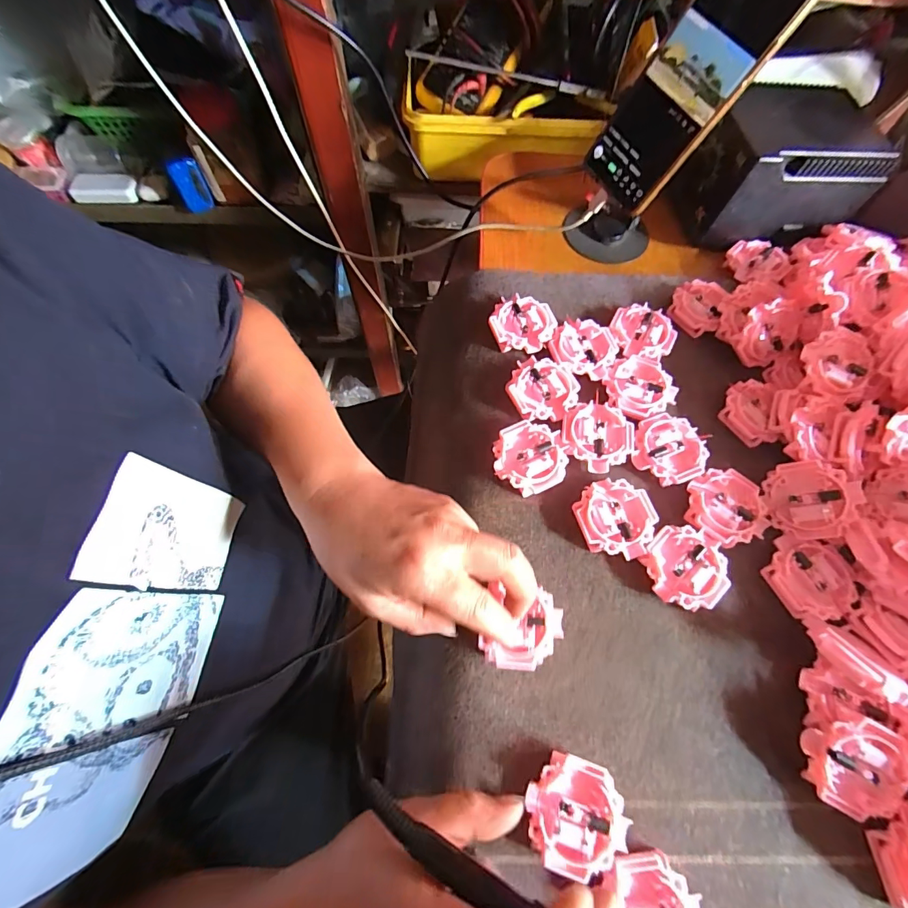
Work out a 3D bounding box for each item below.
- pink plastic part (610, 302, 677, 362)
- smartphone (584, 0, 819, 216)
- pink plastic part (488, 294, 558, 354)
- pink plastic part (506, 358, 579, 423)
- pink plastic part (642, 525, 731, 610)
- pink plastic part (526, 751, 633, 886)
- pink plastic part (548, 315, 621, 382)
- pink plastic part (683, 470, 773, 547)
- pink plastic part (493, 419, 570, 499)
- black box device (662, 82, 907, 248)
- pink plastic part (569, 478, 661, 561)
[{"bbox_3d":[0.158,-0.100,0.367,0.047,0.017,0.052,-20,70,-9],"label":"pink plastic part"},{"bbox_3d":[0.170,-0.270,0.315,0.011,0.162,0.075,-11,65,-39],"label":"smartphone"},{"bbox_3d":[0.057,-0.107,0.365,0.051,0.017,0.050,1,68,-1],"label":"pink plastic part"},{"bbox_3d":[0.069,-0.049,0.342,0.051,0.016,0.053,1,68,-1],"label":"pink plastic part"},{"bbox_3d":[0.155,0.077,0.293,0.050,0.015,0.051,1,68,-1],"label":"pink plastic part"},{"bbox_3d":[0.067,0.198,0.238,0.053,0.009,0.051,17,68,5],"label":"pink plastic part"},{"bbox_3d":[0.106,-0.086,0.359,0.051,0.015,0.050,1,68,-1],"label":"pink plastic part"},{"bbox_3d":[0.192,0.039,0.309,0.052,0.014,0.050,1,68,-1],"label":"pink plastic part"},{"bbox_3d":[0.055,0.003,0.320,0.052,0.015,0.050,1,68,-1],"label":"pink plastic part"},{"bbox_3d":[0.300,-0.268,0.404,0.167,0.083,0.116,-11,69,-6],"label":"black box device"},{"bbox_3d":[0.113,0.047,0.305,0.051,0.015,0.054,1,68,-1],"label":"pink plastic part"}]

